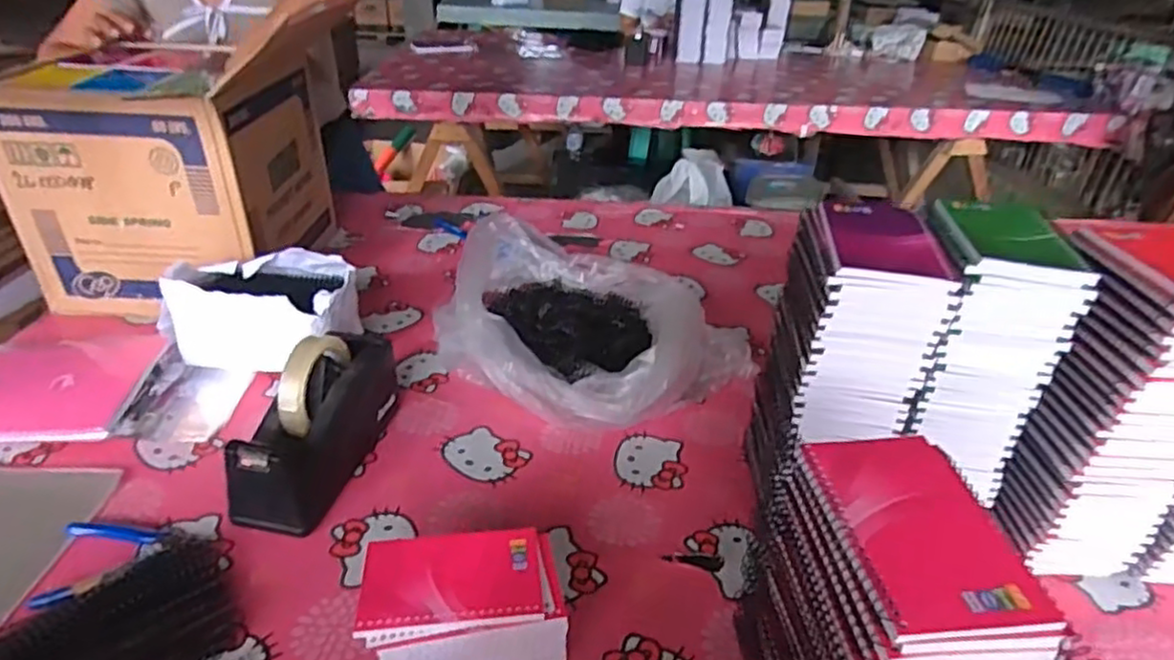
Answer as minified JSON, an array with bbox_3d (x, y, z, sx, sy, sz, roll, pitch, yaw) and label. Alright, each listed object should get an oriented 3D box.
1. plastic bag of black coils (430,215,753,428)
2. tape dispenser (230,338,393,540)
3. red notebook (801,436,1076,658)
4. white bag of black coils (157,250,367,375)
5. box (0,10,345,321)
[{"bbox_3d":[-0.019,-0.014,0.833,0.360,0.106,0.258,24,38,33],"label":"plastic bag of black coils"},{"bbox_3d":[-0.253,0.085,0.650,0.065,0.119,0.199,9,32,13],"label":"tape dispenser"},{"bbox_3d":[0.174,0.102,0.367,0.087,0.011,0.133,-1,32,-6],"label":"red notebook"},{"bbox_3d":[-0.384,-0.022,0.808,0.212,0.113,0.105,4,31,5],"label":"white bag of black coils"},{"bbox_3d":[-0.558,-0.210,0.936,0.305,0.270,0.298,0,31,-3],"label":"box"}]

